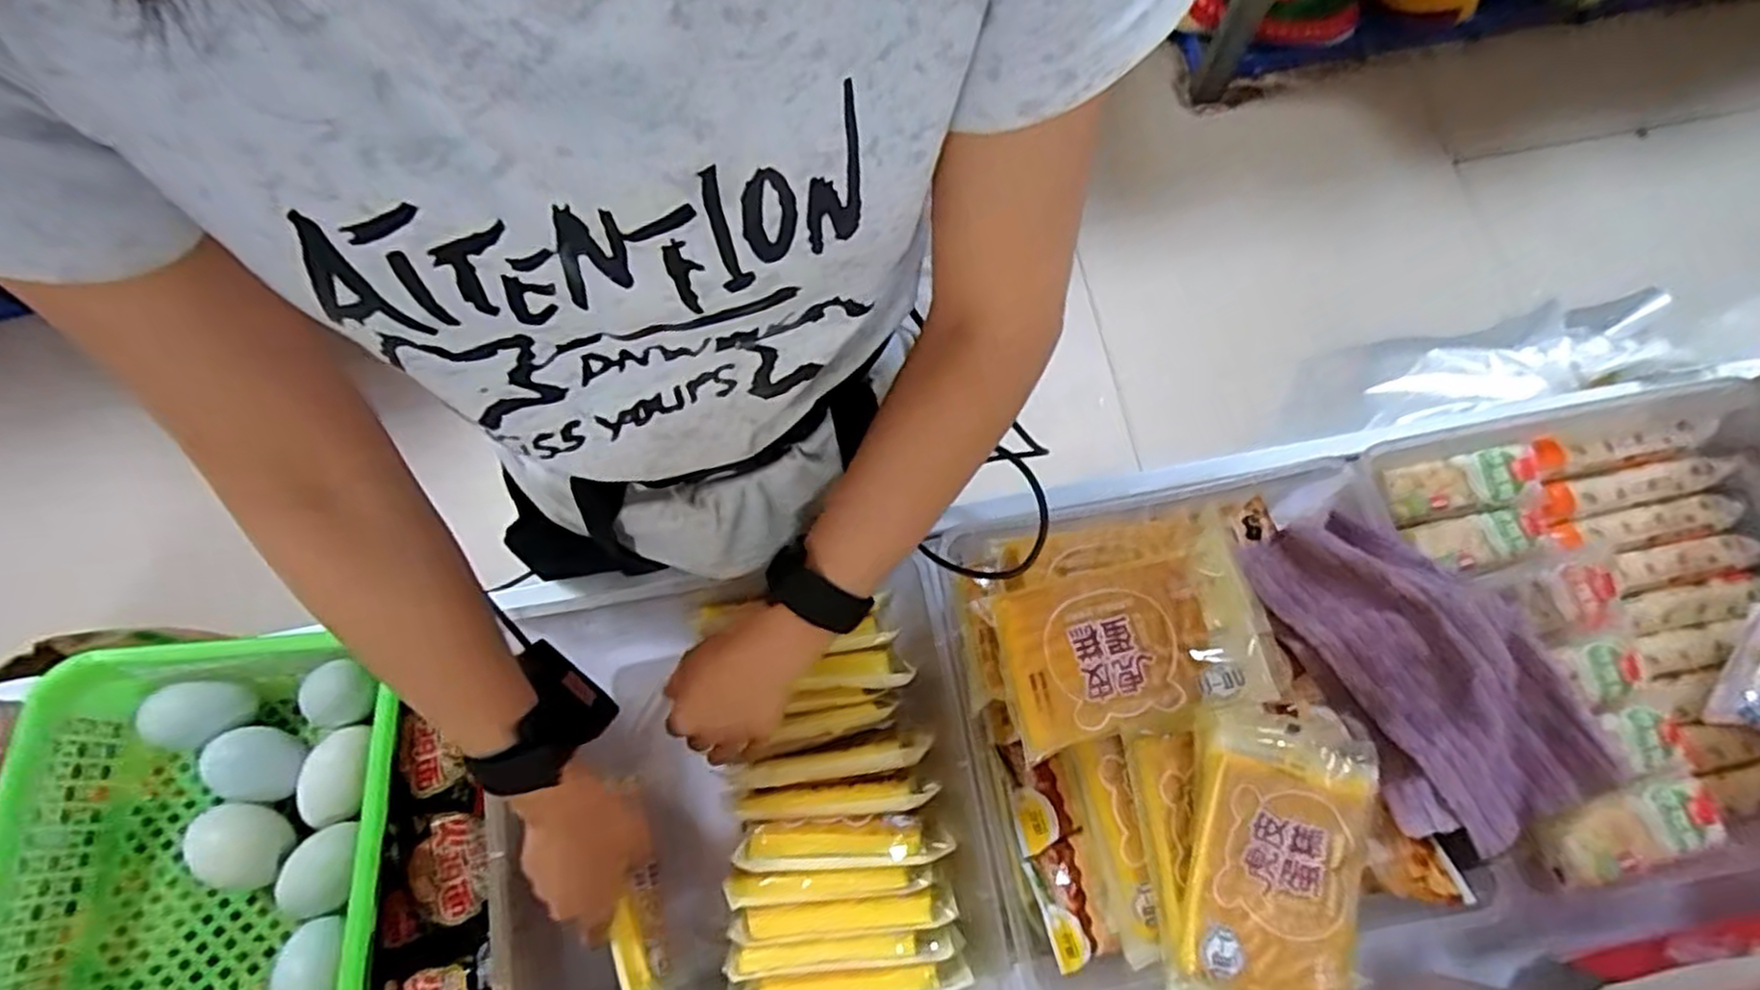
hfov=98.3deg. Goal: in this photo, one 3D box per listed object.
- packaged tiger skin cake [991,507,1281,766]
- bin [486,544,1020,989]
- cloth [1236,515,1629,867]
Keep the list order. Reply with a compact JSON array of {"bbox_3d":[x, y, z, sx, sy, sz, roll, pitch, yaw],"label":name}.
[{"bbox_3d":[0.148,0.084,0.455,0.154,0.029,0.104,-14,75,-2],"label":"packaged tiger skin cake"},{"bbox_3d":[-0.089,0.213,0.515,0.299,0.083,0.310,-10,75,-1],"label":"bin"},{"bbox_3d":[0.345,0.109,0.489,0.126,0.047,0.219,-24,76,-5],"label":"cloth"}]

